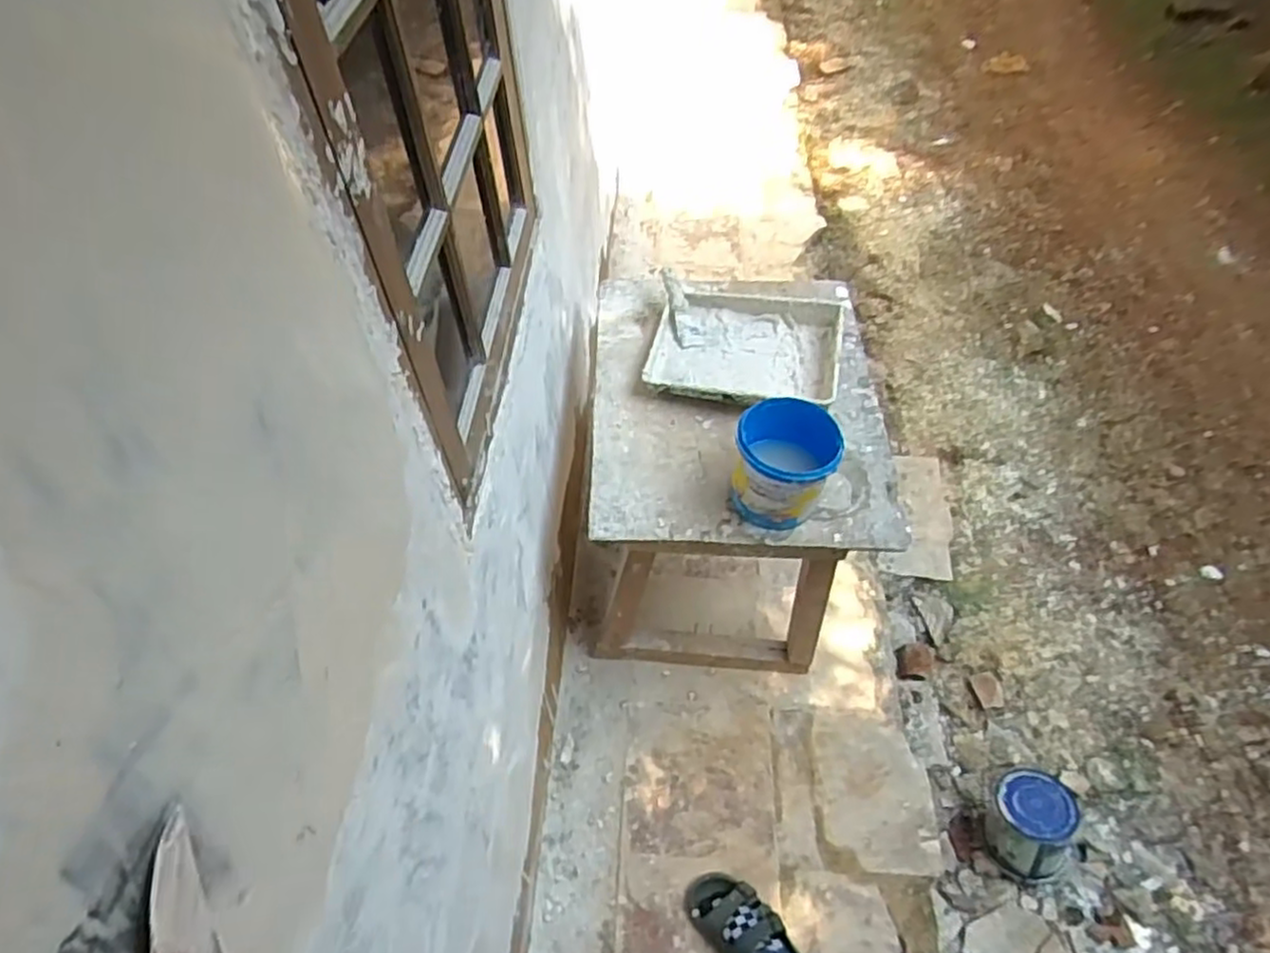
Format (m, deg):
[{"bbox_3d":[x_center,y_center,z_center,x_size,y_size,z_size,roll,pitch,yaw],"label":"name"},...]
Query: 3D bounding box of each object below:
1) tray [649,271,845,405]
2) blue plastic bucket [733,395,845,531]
[{"bbox_3d":[0.216,-0.248,1.439,0.362,0.061,0.302,9,54,10],"label":"tray"},{"bbox_3d":[0.243,-0.012,1.194,0.158,0.155,0.163,-1,53,2],"label":"blue plastic bucket"}]

